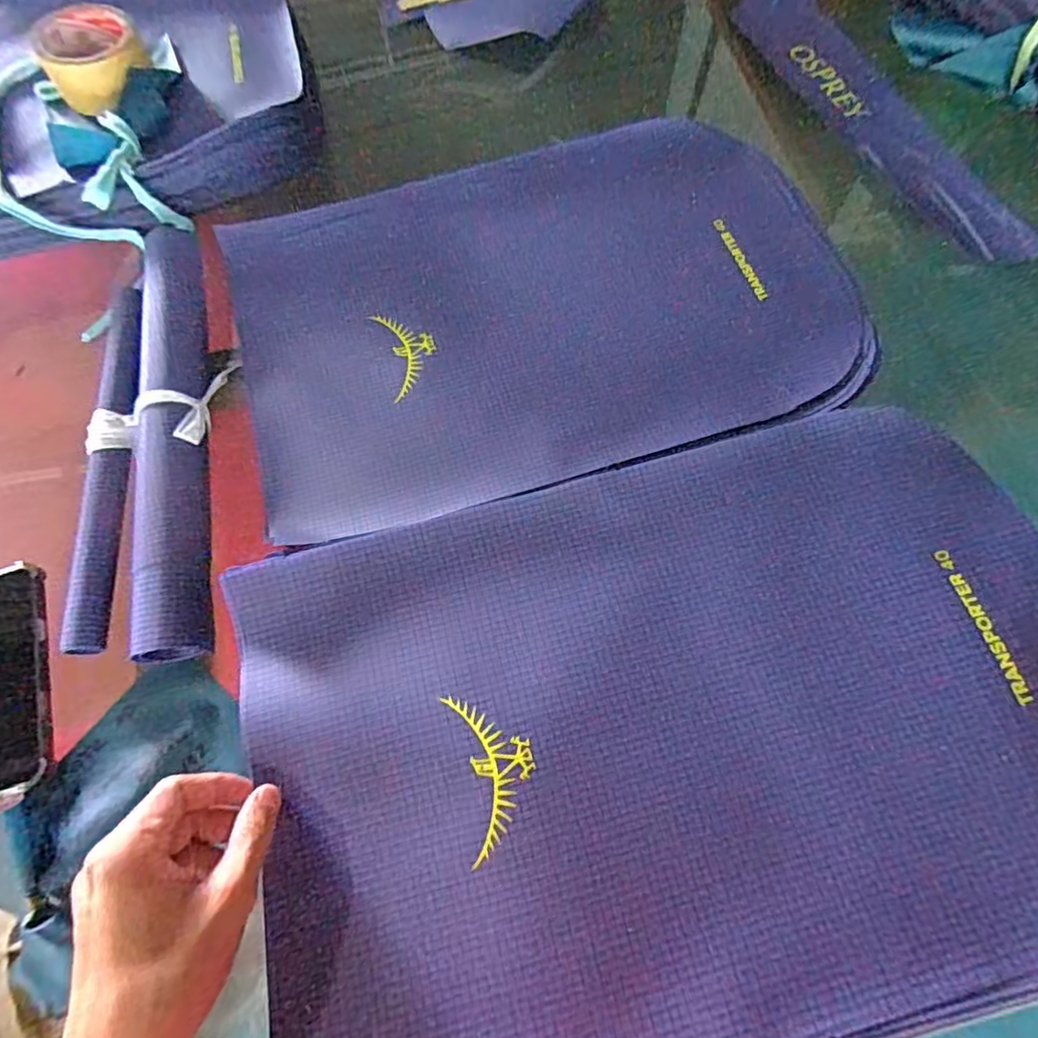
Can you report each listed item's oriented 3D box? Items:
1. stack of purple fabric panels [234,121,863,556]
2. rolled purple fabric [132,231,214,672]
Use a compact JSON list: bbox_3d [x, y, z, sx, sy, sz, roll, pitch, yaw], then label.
[{"bbox_3d":[0.016,-0.193,0.529,0.506,0.019,0.344,-15,68,-4],"label":"stack of purple fabric panels"},{"bbox_3d":[-0.282,-0.090,0.495,0.054,0.041,0.411,-12,68,-3],"label":"rolled purple fabric"}]

